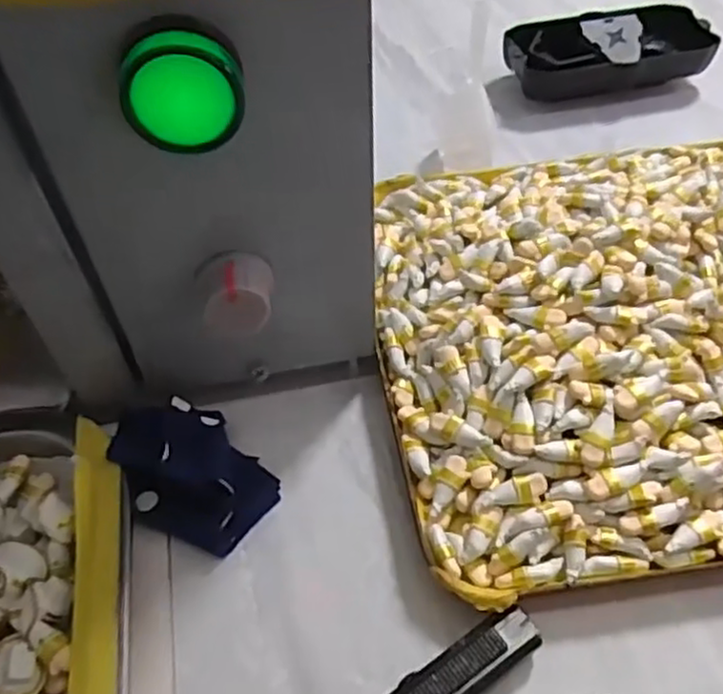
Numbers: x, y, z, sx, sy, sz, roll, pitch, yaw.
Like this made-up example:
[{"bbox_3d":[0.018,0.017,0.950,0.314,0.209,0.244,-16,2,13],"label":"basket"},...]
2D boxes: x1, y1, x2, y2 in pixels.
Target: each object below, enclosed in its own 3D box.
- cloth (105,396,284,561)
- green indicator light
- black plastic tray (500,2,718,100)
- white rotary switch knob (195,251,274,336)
[{"bbox_3d":[-0.061,0.042,0.245,0.042,0.027,0.057,-38,60,-24],"label":"cloth"},{"bbox_3d":[-0.041,-0.060,0.161,0.027,0.029,0.011,-23,53,-13],"label":"green indicator light"},{"bbox_3d":[0.137,-0.163,0.391,0.109,0.030,0.048,-10,53,-5],"label":"black plastic tray"},{"bbox_3d":[-0.038,-0.018,0.215,0.020,0.017,0.022,-2,53,1],"label":"white rotary switch knob"}]

